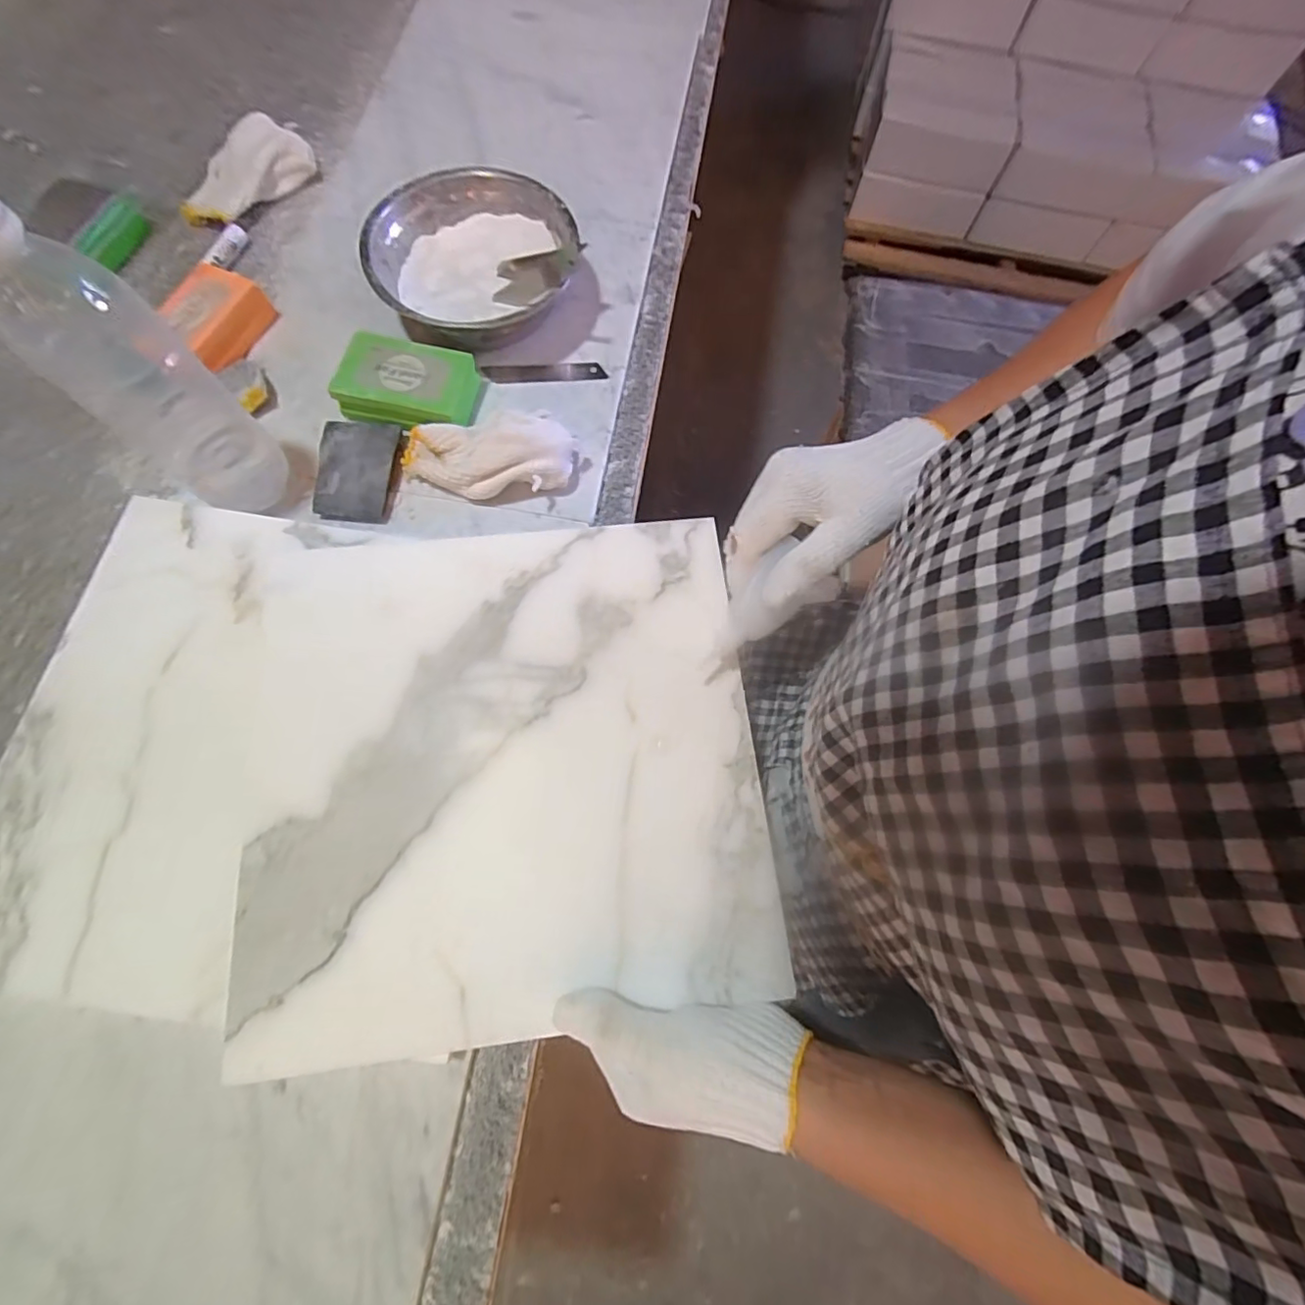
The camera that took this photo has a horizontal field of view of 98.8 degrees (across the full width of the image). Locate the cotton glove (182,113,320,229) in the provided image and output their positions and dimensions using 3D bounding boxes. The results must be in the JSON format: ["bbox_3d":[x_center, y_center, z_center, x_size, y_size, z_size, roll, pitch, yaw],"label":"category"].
[{"bbox_3d":[-0.367,-0.430,0.502,0.073,0.027,0.125,35,75,8],"label":"cotton glove"}]

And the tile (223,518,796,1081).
[{"bbox_3d":[-0.085,0.061,0.341,0.292,0.012,0.293,-6,73,-4],"label":"tile"}]

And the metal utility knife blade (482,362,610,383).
[{"bbox_3d":[-0.090,-0.232,0.461,0.100,0.004,0.018,-4,73,-3],"label":"metal utility knife blade"}]

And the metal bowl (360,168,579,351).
[{"bbox_3d":[-0.139,-0.309,0.451,0.154,0.057,0.155,0,73,-2],"label":"metal bowl"}]

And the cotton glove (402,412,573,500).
[{"bbox_3d":[-0.122,-0.146,0.411,0.121,0.045,0.053,5,73,0],"label":"cotton glove"}]

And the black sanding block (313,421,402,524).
[{"bbox_3d":[-0.218,-0.134,0.415,0.058,0.015,0.077,1,73,-1],"label":"black sanding block"}]

